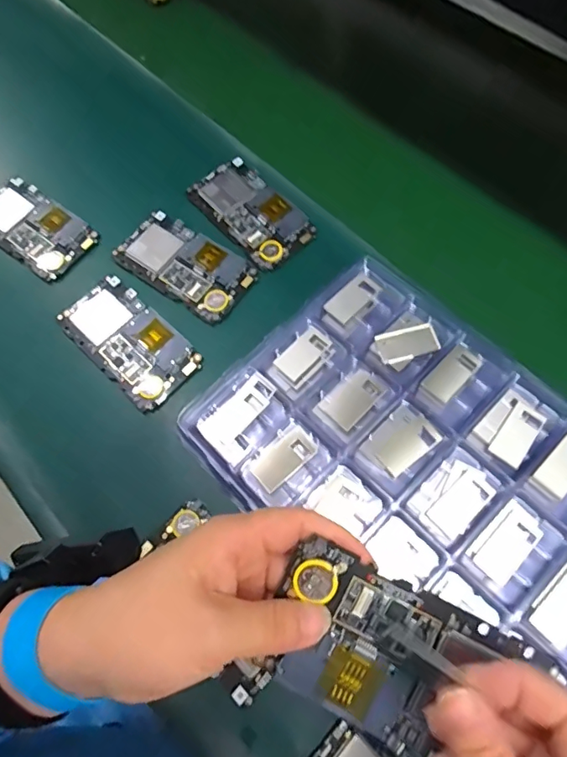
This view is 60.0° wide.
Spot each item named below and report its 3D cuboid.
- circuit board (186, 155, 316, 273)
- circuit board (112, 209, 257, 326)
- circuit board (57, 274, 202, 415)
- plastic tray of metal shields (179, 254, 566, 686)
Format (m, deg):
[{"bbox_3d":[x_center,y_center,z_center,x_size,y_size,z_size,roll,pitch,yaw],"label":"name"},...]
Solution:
[{"bbox_3d":[-0.030,-0.157,0.462,0.067,0.008,0.123,-39,71,-14],"label":"circuit board"},{"bbox_3d":[-0.088,-0.102,0.443,0.124,0.007,0.066,33,71,15],"label":"circuit board"},{"bbox_3d":[-0.132,-0.033,0.418,0.125,0.006,0.066,41,74,17],"label":"circuit board"},{"bbox_3d":[0.130,0.089,0.318,0.198,0.024,0.385,-42,73,-13],"label":"plastic tray of metal shields"}]

